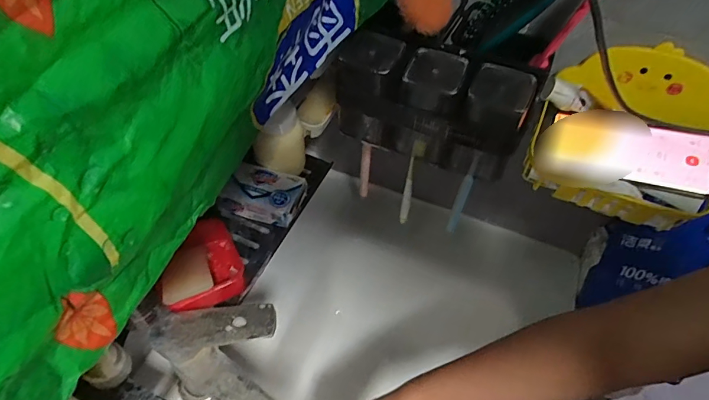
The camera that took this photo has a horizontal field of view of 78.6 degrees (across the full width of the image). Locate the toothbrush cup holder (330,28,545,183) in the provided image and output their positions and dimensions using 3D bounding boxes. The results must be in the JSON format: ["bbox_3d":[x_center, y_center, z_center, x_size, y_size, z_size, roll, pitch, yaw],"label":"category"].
[{"bbox_3d":[0.086,-0.106,0.497,0.210,0.116,0.075,19,51,10],"label":"toothbrush cup holder"}]

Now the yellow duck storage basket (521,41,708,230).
[{"bbox_3d":[0.306,-0.073,0.482,0.184,0.136,0.123,22,51,12],"label":"yellow duck storage basket"}]

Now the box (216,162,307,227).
[{"bbox_3d":[-0.111,-0.009,0.531,0.098,0.040,0.061,16,50,7],"label":"box"}]

